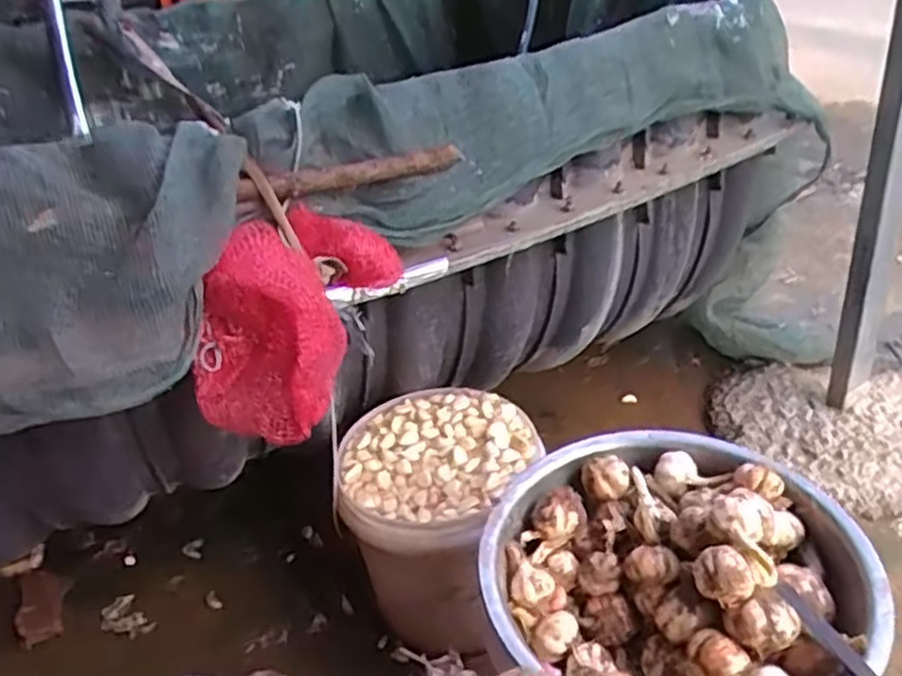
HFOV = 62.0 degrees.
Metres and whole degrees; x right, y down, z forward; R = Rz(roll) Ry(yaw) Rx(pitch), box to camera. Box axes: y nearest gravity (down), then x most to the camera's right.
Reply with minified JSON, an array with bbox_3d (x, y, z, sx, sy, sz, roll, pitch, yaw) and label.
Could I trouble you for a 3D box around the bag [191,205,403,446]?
[{"bbox_3d":[-0.146,-0.018,0.742,0.219,0.187,0.089,-33,39,-33],"label":"bag"}]

